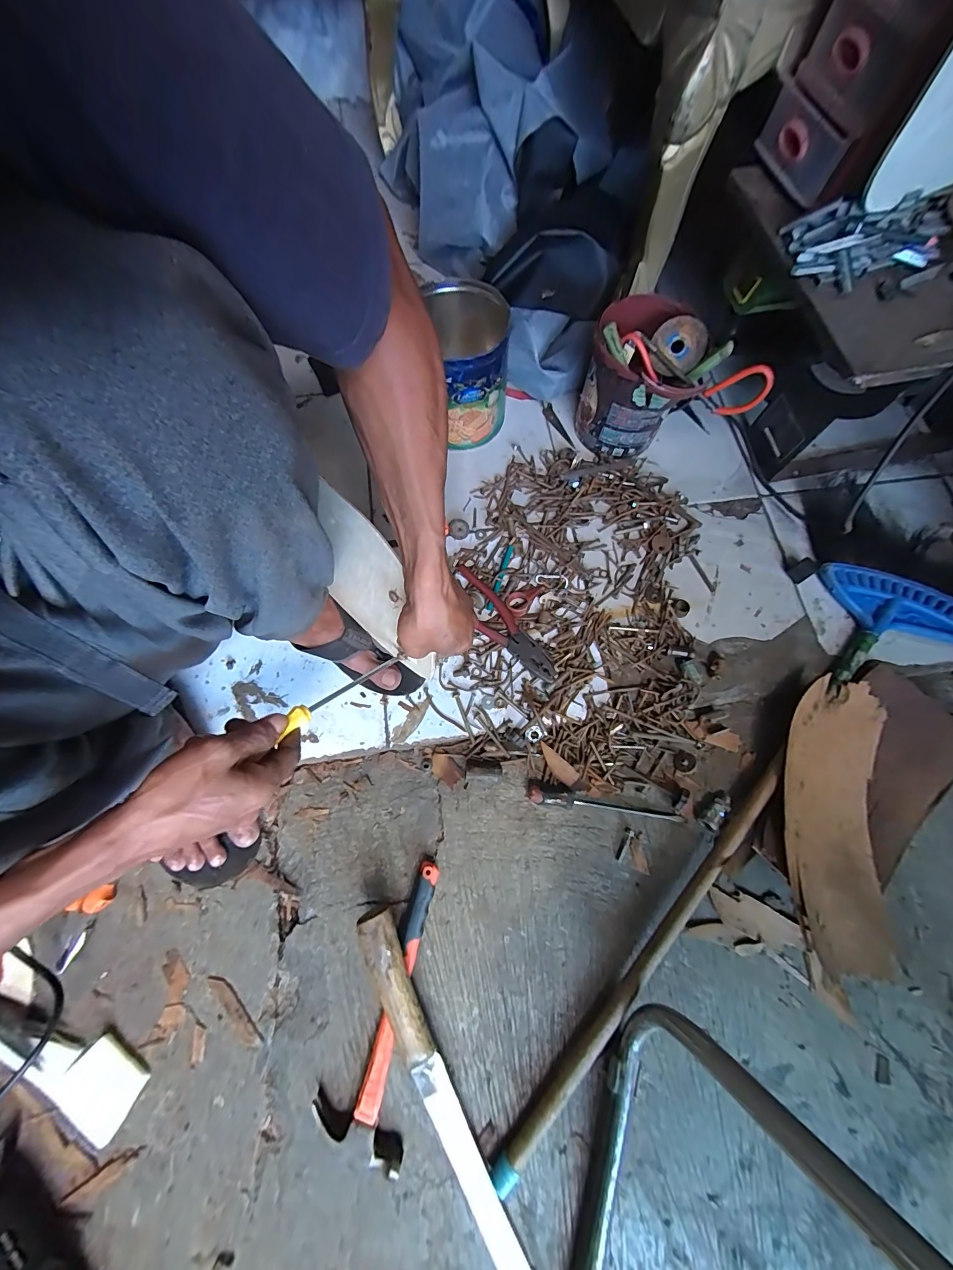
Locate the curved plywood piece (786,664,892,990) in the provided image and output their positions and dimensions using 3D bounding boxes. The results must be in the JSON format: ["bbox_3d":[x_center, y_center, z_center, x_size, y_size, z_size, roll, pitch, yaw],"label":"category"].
[{"bbox_3d":[0.430,0.210,0.487,0.131,0.049,0.315,14,73,5],"label":"curved plywood piece"}]

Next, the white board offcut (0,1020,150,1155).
[{"bbox_3d":[-0.435,0.441,0.426,0.187,0.014,0.076,30,75,10],"label":"white board offcut"}]

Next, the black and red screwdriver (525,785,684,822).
[{"bbox_3d":[0.159,0.211,0.508,0.193,0.021,0.022,8,73,3],"label":"black and red screwdriver"}]

